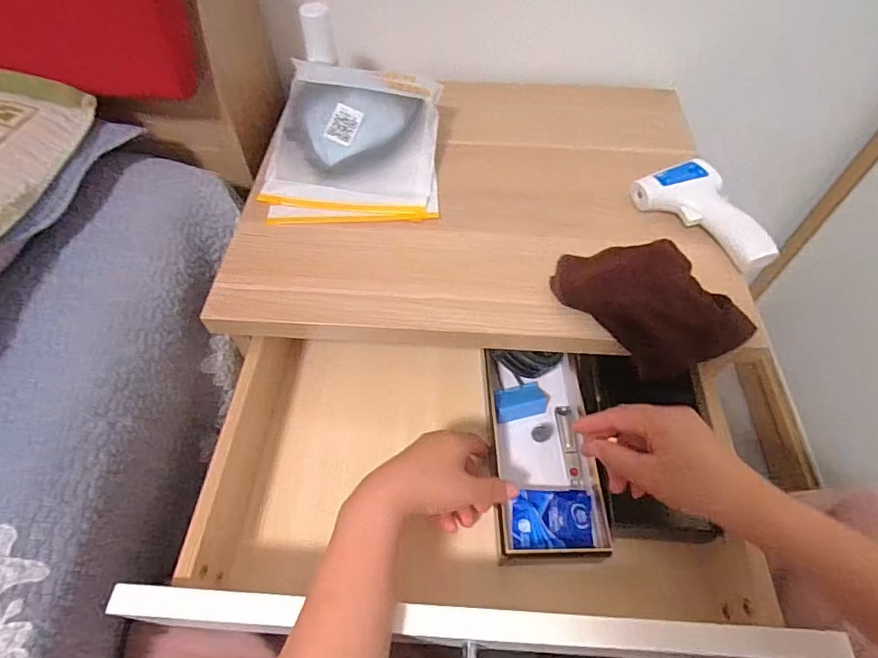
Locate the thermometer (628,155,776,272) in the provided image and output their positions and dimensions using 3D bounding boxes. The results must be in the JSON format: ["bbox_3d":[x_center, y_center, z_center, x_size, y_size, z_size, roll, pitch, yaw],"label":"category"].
[{"bbox_3d":[0.264,-0.113,0.499,0.072,0.034,0.134,-20,59,-13],"label":"thermometer"}]

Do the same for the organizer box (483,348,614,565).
[{"bbox_3d":[0.099,0.111,0.478,0.098,0.054,0.203,0,51,-1],"label":"organizer box"}]

